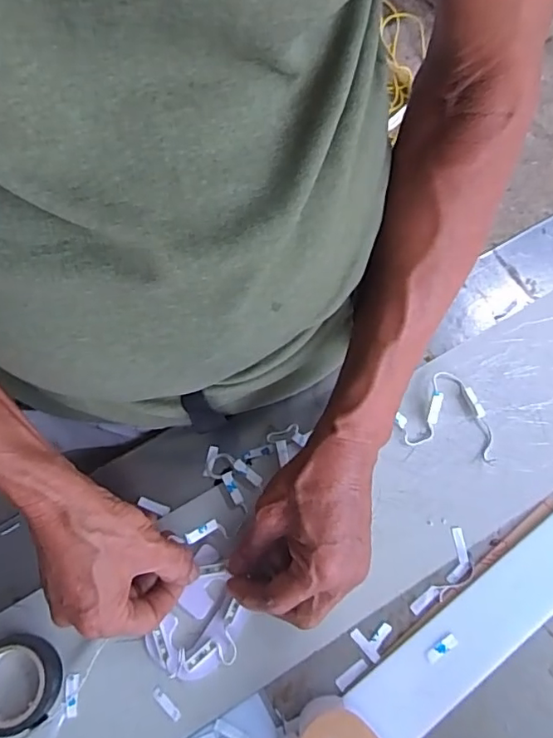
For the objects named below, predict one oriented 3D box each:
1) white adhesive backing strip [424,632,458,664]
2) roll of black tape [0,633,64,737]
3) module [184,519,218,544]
[{"bbox_3d":[0.117,0.199,0.386,0.024,0.004,0.009,-32,72,-11],"label":"white adhesive backing strip"},{"bbox_3d":[-0.180,0.216,0.372,0.058,0.018,0.058,0,69,0],"label":"roll of black tape"},{"bbox_3d":[-0.056,0.120,0.399,0.025,0.005,0.009,-25,71,-23],"label":"module"}]

